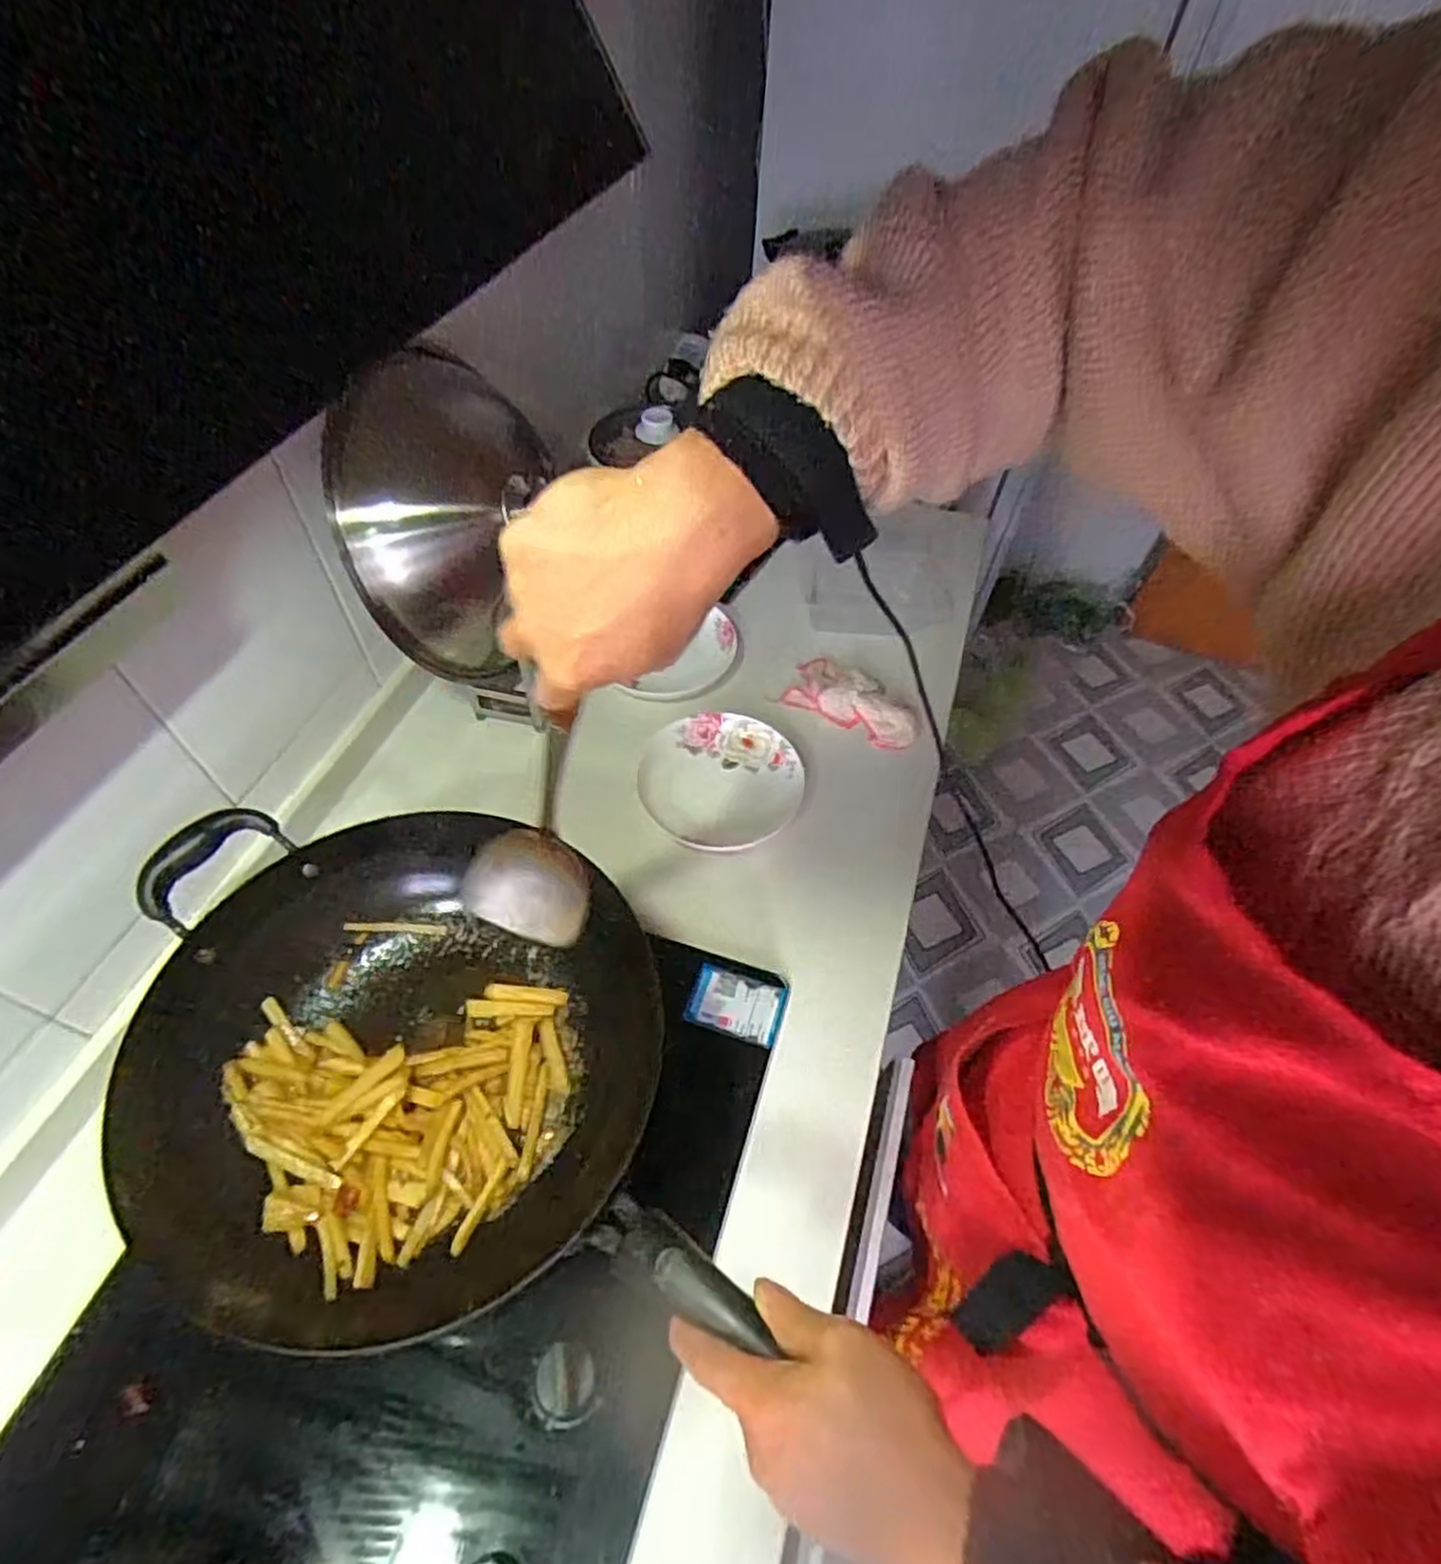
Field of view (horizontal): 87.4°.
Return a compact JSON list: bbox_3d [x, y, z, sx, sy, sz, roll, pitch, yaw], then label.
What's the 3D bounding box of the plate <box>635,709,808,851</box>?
[{"bbox_3d":[0.001,-0.004,0.814,0.174,0.035,0.152,-21,57,-17],"label":"plate"}]

